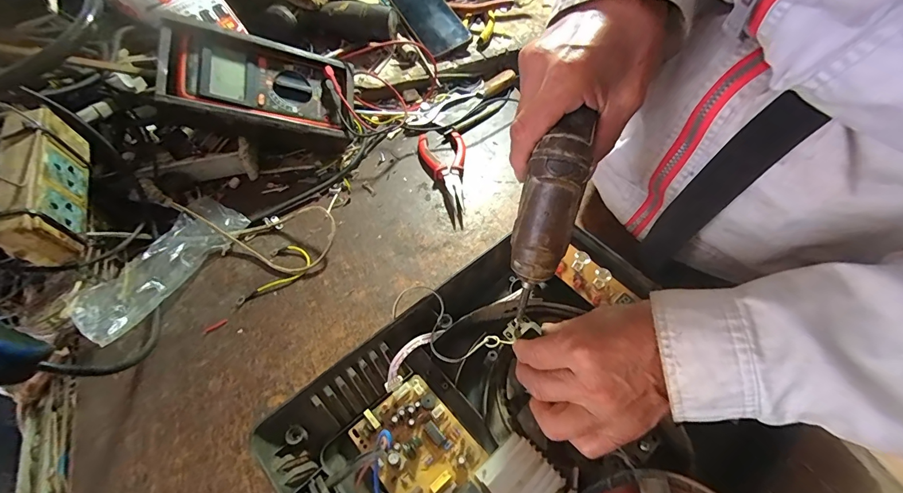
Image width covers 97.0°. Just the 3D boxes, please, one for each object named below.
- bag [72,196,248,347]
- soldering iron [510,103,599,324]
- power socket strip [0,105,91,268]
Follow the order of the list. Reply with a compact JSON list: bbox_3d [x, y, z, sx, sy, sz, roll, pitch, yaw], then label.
[{"bbox_3d":[-0.293,0.017,0.409,0.057,0.035,0.170,22,58,12],"label":"bag"},{"bbox_3d":[0.065,-0.012,0.292,0.039,0.162,0.029,11,33,3],"label":"soldering iron"},{"bbox_3d":[-0.340,-0.053,0.330,0.037,0.060,0.125,-18,59,-13],"label":"power socket strip"}]

